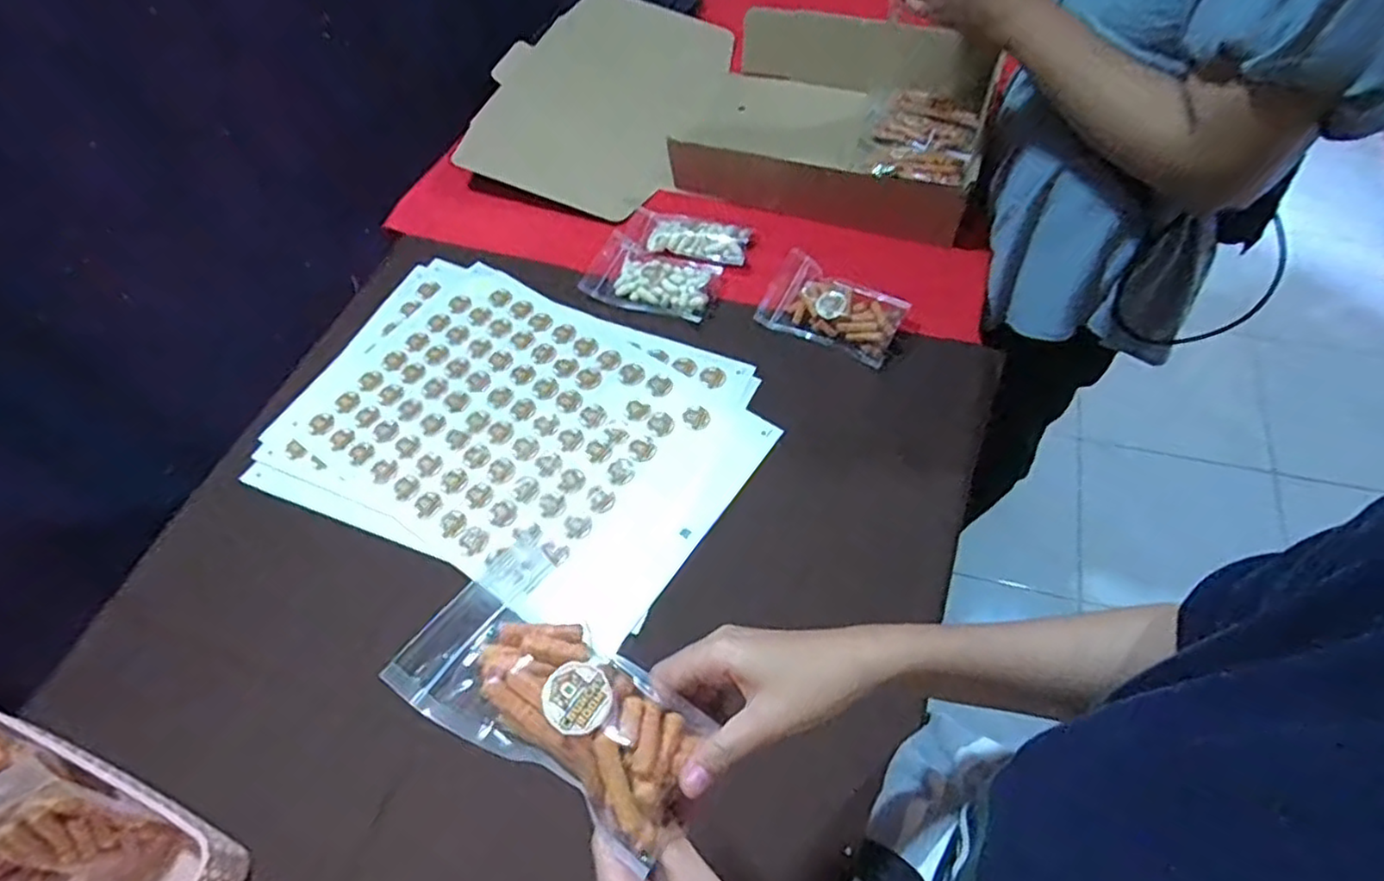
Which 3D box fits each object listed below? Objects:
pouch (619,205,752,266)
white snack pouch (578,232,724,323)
[{"bbox_3d":[-0.010,-0.264,0.874,0.166,0.027,0.061,23,63,18],"label":"pouch"},{"bbox_3d":[-0.054,-0.206,0.864,0.163,0.037,0.086,15,61,14],"label":"white snack pouch"}]

